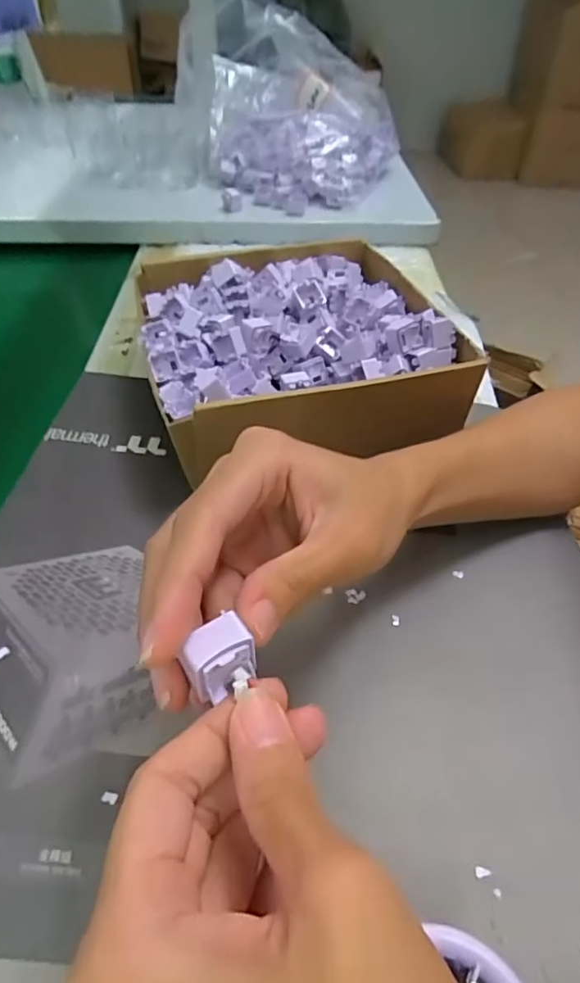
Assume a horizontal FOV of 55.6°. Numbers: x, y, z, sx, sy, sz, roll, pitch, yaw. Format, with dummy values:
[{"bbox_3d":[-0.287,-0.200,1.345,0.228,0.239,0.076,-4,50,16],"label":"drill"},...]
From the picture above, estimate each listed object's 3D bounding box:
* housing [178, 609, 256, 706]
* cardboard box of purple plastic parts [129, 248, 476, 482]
[{"bbox_3d":[-0.021,0.050,0.163,0.019,0.019,0.019,-16,49,-19],"label":"housing"},{"bbox_3d":[-0.002,-0.111,0.418,0.212,0.072,0.223,-12,48,-16],"label":"cardboard box of purple plastic parts"}]

